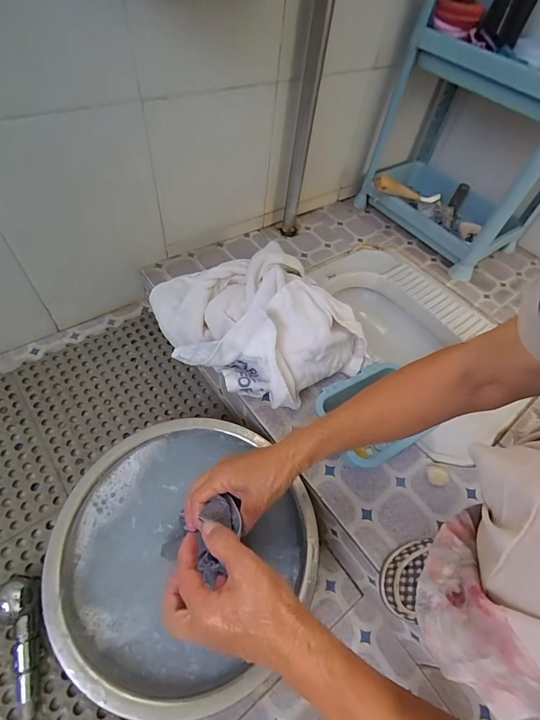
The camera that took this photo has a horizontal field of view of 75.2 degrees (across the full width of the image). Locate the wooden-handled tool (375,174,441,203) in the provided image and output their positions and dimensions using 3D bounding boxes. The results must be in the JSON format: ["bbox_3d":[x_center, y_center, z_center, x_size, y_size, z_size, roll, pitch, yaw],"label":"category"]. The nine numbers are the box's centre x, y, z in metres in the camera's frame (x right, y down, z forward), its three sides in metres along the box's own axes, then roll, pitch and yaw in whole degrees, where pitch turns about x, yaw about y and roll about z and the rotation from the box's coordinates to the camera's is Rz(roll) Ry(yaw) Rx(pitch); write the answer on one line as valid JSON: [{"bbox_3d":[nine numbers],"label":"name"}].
[{"bbox_3d":[0.341,-0.411,0.859,0.220,0.030,0.035,-4,54,-31],"label":"wooden-handled tool"}]

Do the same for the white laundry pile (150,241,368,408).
[{"bbox_3d":[-0.032,-0.081,0.607,0.277,0.139,0.362,-34,65,-27],"label":"white laundry pile"}]

